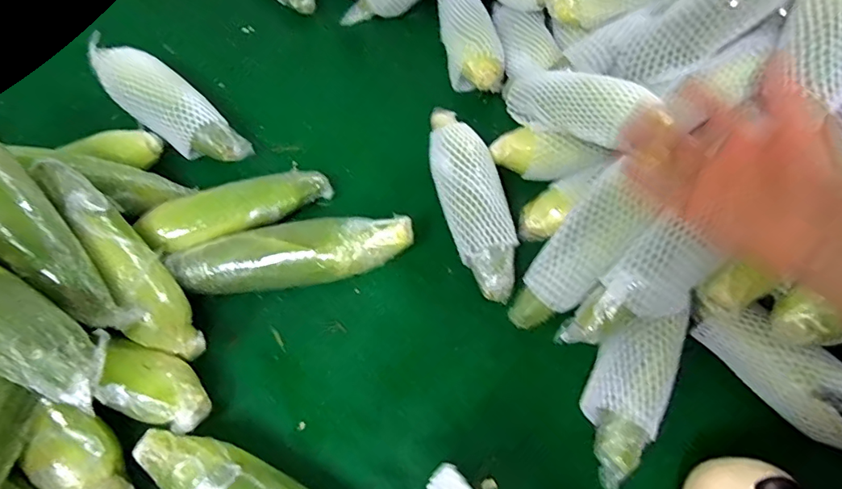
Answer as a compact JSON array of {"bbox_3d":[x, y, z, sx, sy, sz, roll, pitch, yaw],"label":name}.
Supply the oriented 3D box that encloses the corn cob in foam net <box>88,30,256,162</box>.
[{"bbox_3d":[-0.330,-0.186,0.640,0.268,0.054,0.074,34,64,14],"label":"corn cob in foam net"}]

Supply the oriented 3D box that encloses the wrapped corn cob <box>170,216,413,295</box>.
[{"bbox_3d":[-0.136,0.009,0.542,0.250,0.053,0.061,-6,62,-7],"label":"wrapped corn cob"}]

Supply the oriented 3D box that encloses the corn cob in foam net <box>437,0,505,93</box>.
[{"bbox_3d":[0.072,-0.300,0.742,0.077,0.062,0.189,-4,62,-6],"label":"corn cob in foam net"}]

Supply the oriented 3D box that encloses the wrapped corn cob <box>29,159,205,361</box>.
[{"bbox_3d":[-0.288,0.015,0.482,0.055,0.049,0.231,-36,93,-21],"label":"wrapped corn cob"}]

